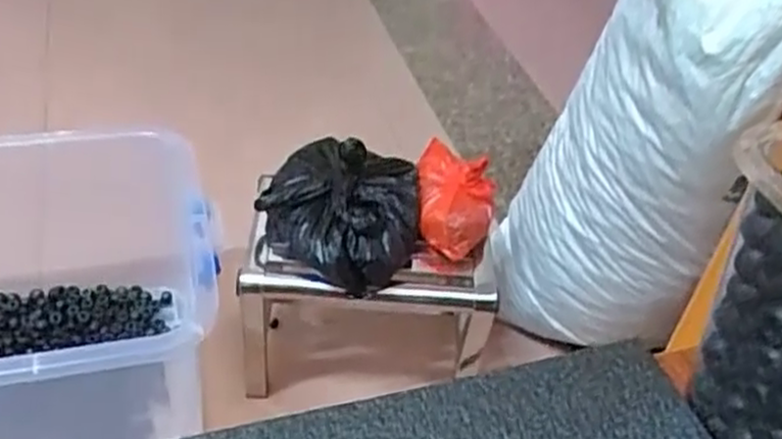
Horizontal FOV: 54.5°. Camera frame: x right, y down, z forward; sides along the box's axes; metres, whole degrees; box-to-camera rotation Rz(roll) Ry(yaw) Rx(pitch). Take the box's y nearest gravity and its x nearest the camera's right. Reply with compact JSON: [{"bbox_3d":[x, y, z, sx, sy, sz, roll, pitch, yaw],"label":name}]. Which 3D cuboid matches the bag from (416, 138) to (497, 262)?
[{"bbox_3d":[0.078,-0.034,0.934,0.095,0.084,0.172,9,44,3],"label":"bag"}]

